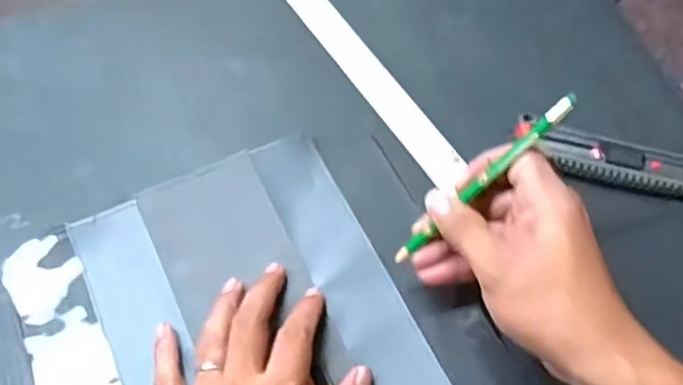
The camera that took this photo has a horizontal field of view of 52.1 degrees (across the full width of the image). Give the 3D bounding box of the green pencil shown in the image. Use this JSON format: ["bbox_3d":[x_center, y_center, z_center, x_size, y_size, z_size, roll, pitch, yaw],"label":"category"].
[{"bbox_3d":[0.081,-0.006,0.403,0.137,0.006,0.009,-44,64,15],"label":"green pencil"}]

